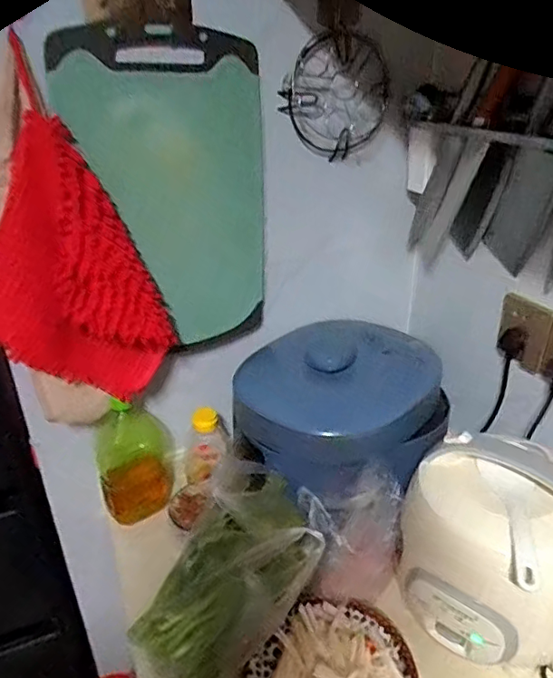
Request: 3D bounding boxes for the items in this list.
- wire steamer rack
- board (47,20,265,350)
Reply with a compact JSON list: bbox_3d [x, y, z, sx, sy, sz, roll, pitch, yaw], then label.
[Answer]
[{"bbox_3d":[0.090,-0.357,0.790,0.155,0.151,0.033,-47,23,3],"label":"wire steamer rack"},{"bbox_3d":[-0.138,-0.186,0.754,0.264,0.429,0.018,-16,25,-29],"label":"board"}]

